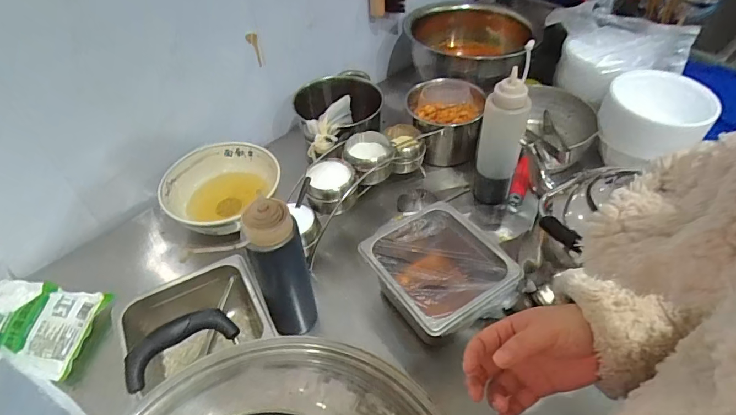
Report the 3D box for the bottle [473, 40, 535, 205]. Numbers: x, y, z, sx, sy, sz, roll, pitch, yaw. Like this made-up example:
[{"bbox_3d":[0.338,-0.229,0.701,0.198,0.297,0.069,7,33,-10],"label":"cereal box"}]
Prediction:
[{"bbox_3d":[0.220,-0.110,0.706,0.068,0.244,0.069,9,48,12],"label":"bottle"}]

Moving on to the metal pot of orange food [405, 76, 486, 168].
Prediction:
[{"bbox_3d":[0.152,-0.176,0.862,0.147,0.108,0.161,-2,46,2],"label":"metal pot of orange food"}]

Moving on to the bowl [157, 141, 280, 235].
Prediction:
[{"bbox_3d":[-0.264,-0.024,0.776,0.195,0.074,0.199,-2,46,2],"label":"bowl"}]

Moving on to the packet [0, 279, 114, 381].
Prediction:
[{"bbox_3d":[-0.480,0.167,0.621,0.150,0.035,0.126,4,47,7],"label":"packet"}]

